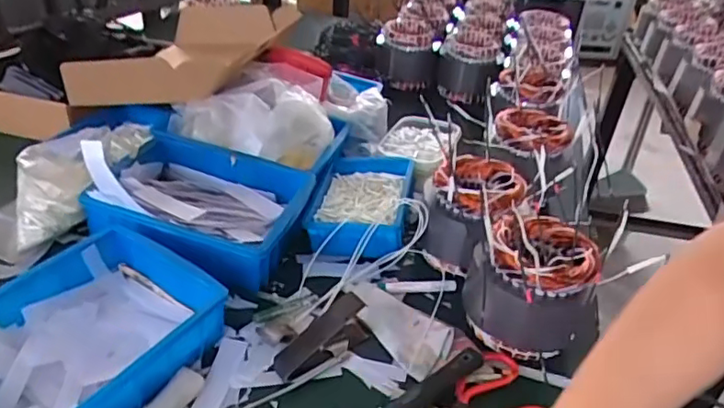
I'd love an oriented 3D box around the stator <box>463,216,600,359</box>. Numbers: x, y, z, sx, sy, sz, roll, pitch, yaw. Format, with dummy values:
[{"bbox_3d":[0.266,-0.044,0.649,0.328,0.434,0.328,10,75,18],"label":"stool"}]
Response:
[{"bbox_3d":[0.211,0.101,0.736,0.142,0.135,0.141,6,34,2],"label":"stator"}]

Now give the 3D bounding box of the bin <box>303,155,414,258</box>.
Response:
[{"bbox_3d":[-0.001,0.000,0.902,0.142,0.072,0.214,9,34,5],"label":"bin"}]

